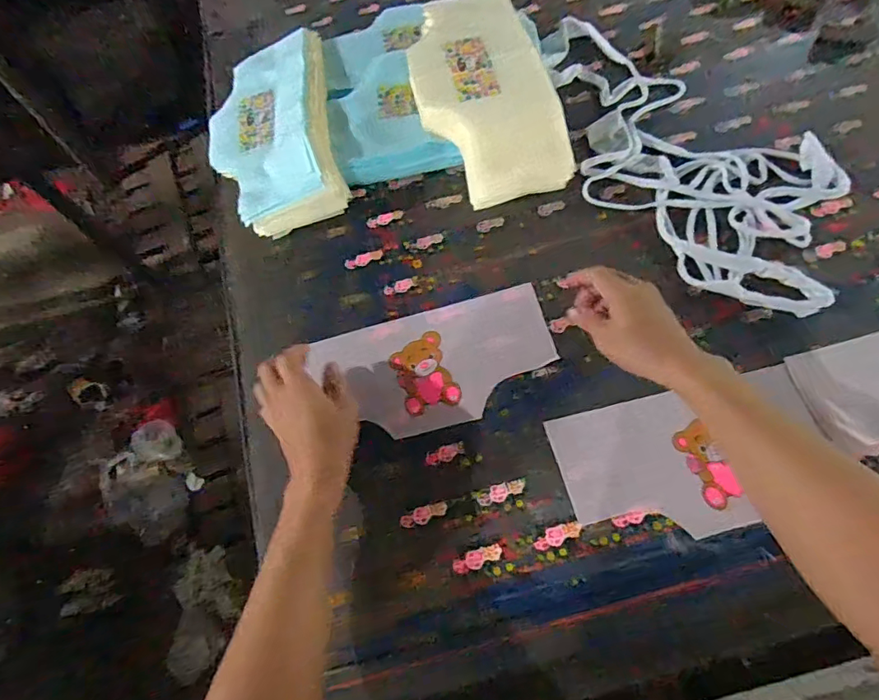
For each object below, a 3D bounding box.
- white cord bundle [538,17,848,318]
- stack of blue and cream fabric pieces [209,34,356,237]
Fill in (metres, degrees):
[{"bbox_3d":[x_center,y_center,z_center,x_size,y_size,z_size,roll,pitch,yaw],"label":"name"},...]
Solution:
[{"bbox_3d":[0.282,-0.247,0.623,0.214,0.061,0.484,-31,65,-19],"label":"white cord bundle"},{"bbox_3d":[-0.216,-0.291,0.665,0.181,0.081,0.308,-11,60,-9],"label":"stack of blue and cream fabric pieces"}]

